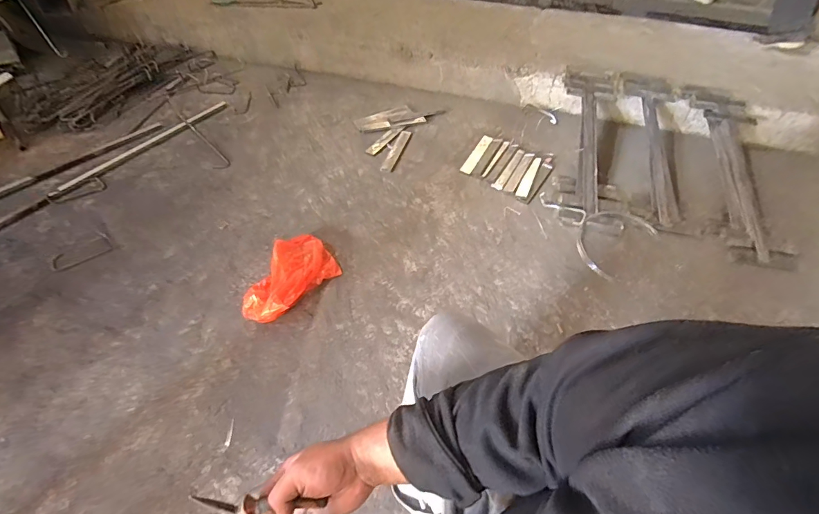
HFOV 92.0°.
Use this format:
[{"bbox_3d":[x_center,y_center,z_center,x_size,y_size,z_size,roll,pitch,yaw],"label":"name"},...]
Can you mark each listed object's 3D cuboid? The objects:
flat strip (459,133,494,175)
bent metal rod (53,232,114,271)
[{"bbox_3d":[0.313,-0.477,1.810,0.052,0.015,0.304,24,51,14],"label":"flat strip"},{"bbox_3d":[-1.046,-0.019,1.262,0.158,0.008,0.099,-32,59,-29],"label":"bent metal rod"}]

